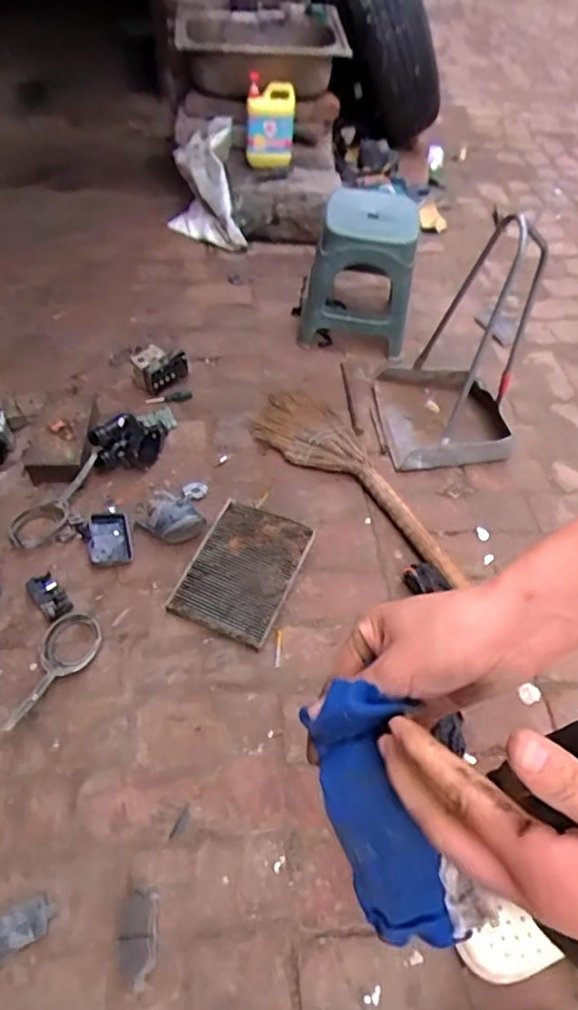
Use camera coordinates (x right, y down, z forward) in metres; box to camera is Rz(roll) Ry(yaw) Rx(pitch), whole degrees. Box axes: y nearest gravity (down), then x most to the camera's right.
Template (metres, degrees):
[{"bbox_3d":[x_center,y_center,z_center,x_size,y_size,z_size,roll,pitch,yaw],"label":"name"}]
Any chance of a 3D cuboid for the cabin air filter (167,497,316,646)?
[{"bbox_3d":[-0.092,0.126,1.193,0.196,0.024,0.271,24,68,10],"label":"cabin air filter"}]

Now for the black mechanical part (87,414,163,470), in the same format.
[{"bbox_3d":[-0.353,-0.136,1.349,0.102,0.101,0.167,32,56,18],"label":"black mechanical part"}]

